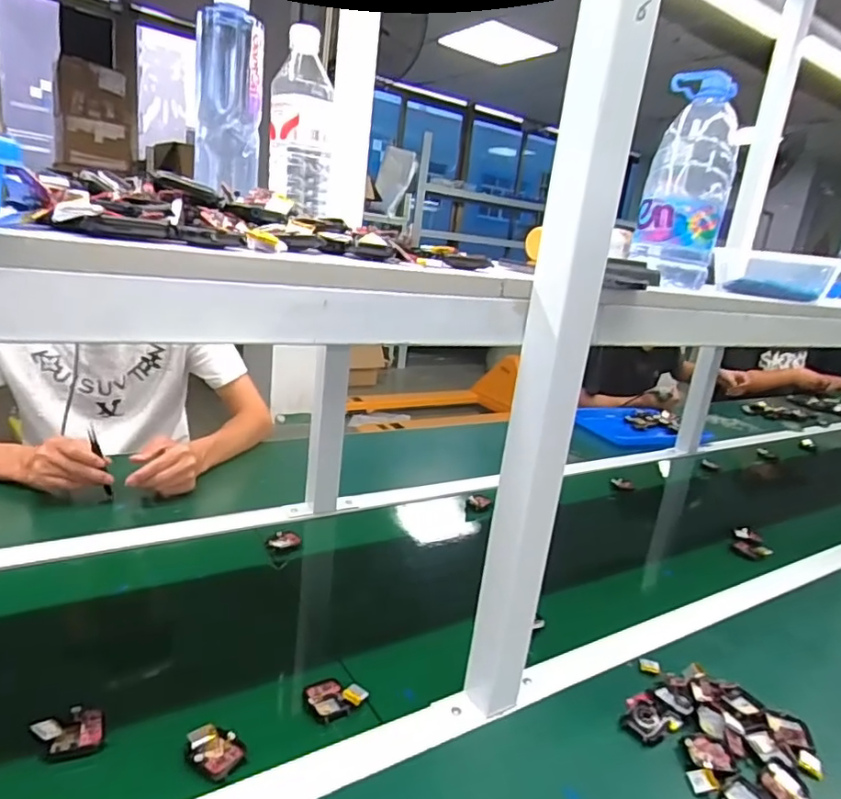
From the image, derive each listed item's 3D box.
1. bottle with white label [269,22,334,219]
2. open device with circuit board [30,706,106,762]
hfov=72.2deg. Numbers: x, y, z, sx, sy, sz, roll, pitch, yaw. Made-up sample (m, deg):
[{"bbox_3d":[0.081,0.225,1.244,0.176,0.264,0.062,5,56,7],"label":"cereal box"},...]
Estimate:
[{"bbox_3d":[-0.132,-0.305,0.644,0.070,0.189,0.065,5,16,-10],"label":"bottle with white label"},{"bbox_3d":[-0.294,0.277,0.485,0.049,0.028,0.035,0,18,-26],"label":"open device with circuit board"}]

